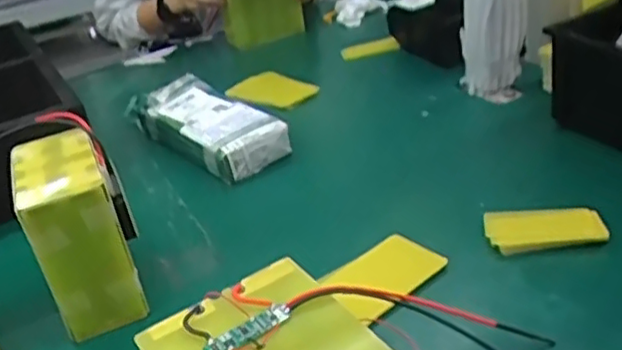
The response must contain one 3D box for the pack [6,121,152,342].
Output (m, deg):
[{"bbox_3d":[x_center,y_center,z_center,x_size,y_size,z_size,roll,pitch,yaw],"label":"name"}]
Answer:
[{"bbox_3d":[-0.213,0.050,0.617,0.084,0.142,0.133,-21,31,-17],"label":"pack"}]

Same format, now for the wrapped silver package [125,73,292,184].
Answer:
[{"bbox_3d":[-0.150,-0.073,0.914,0.111,0.062,0.280,-28,34,-28],"label":"wrapped silver package"}]

